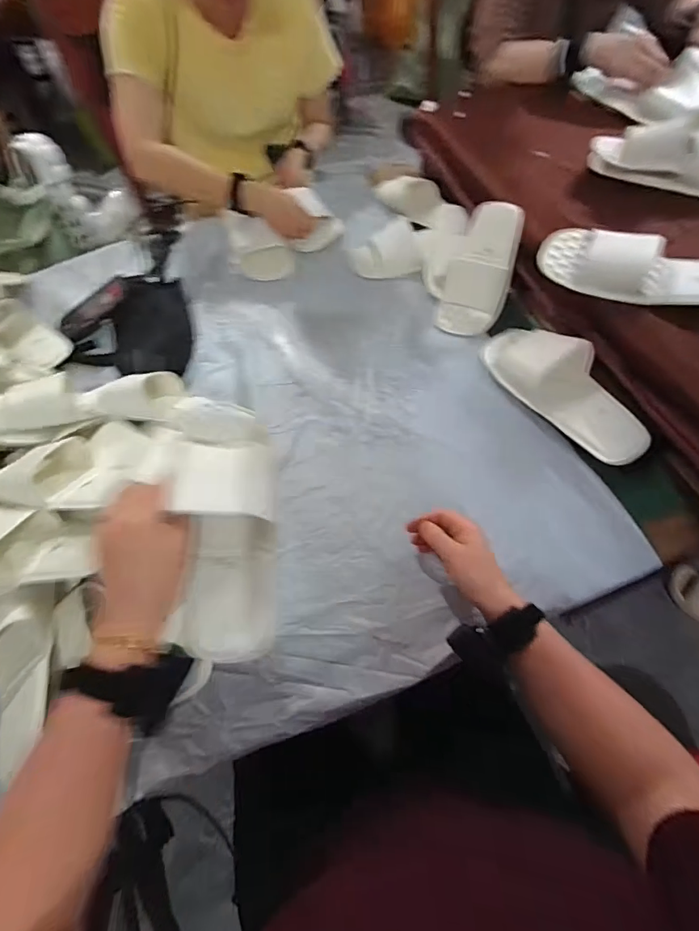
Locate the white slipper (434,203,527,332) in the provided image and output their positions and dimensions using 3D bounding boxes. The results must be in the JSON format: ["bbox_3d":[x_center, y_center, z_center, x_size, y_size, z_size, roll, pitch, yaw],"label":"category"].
[{"bbox_3d":[0.220,-0.323,0.756,0.100,0.056,0.227,17,88,10],"label":"white slipper"}]

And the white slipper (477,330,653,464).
[{"bbox_3d":[0.309,-0.113,0.650,0.099,0.080,0.265,-34,64,-13],"label":"white slipper"}]

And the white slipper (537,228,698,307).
[{"bbox_3d":[0.407,-0.268,0.623,0.278,0.062,0.103,21,65,15],"label":"white slipper"}]

